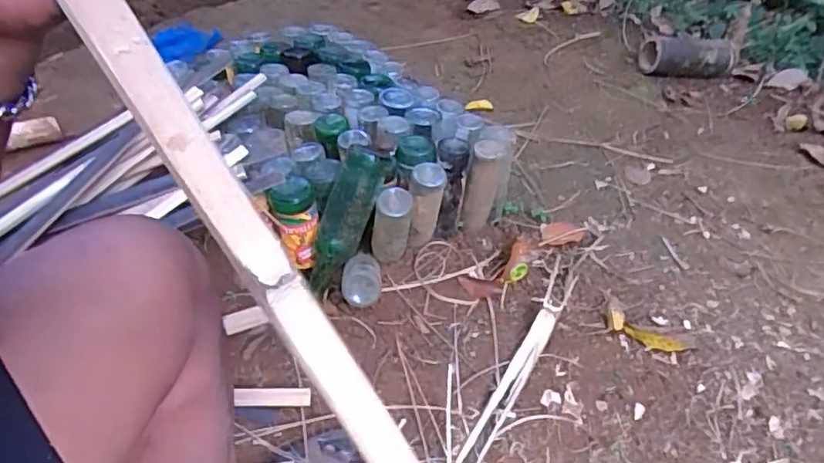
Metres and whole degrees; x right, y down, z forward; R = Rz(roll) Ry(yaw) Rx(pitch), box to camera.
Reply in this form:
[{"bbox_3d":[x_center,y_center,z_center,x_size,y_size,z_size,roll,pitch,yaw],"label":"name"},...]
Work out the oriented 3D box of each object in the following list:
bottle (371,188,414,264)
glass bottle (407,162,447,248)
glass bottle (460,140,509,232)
[{"bbox_3d":[-0.035,-0.002,0.992,0.062,0.148,0.056,-4,44,-8],"label":"bottle"},{"bbox_3d":[0.026,-0.042,1.034,0.060,0.151,0.066,7,44,4],"label":"glass bottle"},{"bbox_3d":[0.133,-0.074,1.092,0.069,0.190,0.074,11,44,7],"label":"glass bottle"}]

